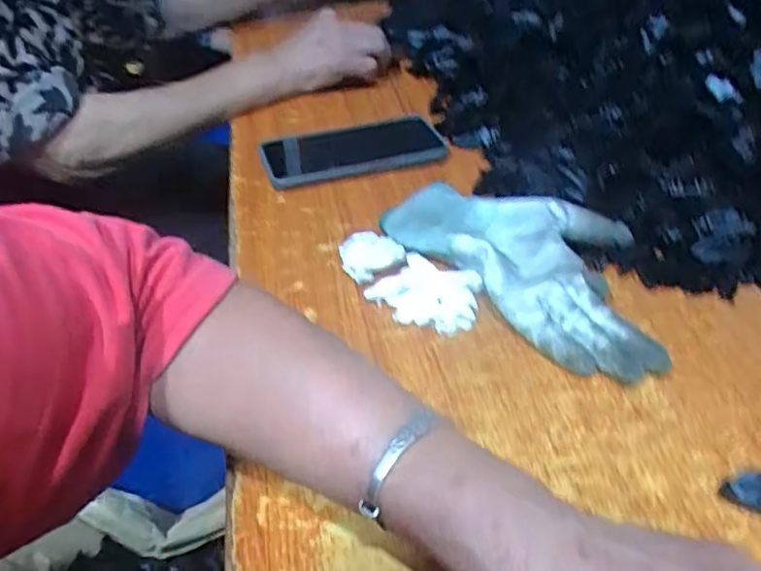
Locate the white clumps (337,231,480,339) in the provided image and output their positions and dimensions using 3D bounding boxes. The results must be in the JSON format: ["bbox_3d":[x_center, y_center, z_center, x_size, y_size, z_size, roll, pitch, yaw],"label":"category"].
[{"bbox_3d":[0.017,-0.005,0.414,0.104,0.026,0.052,23,45,25],"label":"white clumps"}]

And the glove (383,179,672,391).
[{"bbox_3d":[0.113,-0.019,0.421,0.123,0.040,0.201,-30,49,-31],"label":"glove"}]

